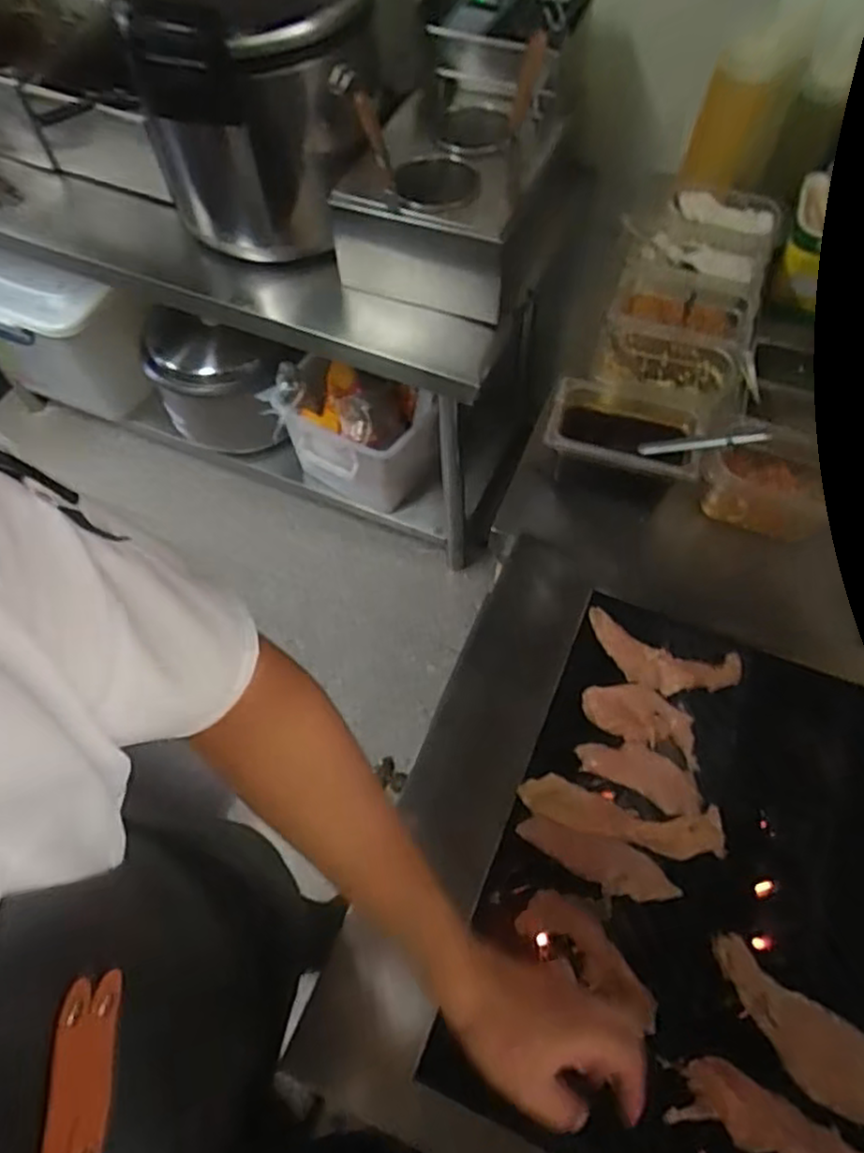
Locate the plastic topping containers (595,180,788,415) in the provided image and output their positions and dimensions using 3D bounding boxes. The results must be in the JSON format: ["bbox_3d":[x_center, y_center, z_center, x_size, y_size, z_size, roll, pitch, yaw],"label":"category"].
[{"bbox_3d":[0.332,-0.368,0.891,0.181,0.070,0.416,18,64,10],"label":"plastic topping containers"}]

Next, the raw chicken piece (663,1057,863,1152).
[{"bbox_3d":[0.258,0.412,0.521,0.142,0.010,0.048,14,63,8],"label":"raw chicken piece"}]

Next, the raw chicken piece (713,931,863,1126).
[{"bbox_3d":[0.298,0.368,0.547,0.164,0.011,0.060,35,68,17],"label":"raw chicken piece"}]

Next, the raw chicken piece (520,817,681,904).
[{"bbox_3d":[0.147,0.251,0.611,0.140,0.010,0.040,24,65,13],"label":"raw chicken piece"}]

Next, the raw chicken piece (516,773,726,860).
[{"bbox_3d":[0.172,0.221,0.629,0.180,0.015,0.047,10,62,6],"label":"raw chicken piece"}]

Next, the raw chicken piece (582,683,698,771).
[{"bbox_3d":[0.210,0.138,0.675,0.118,0.010,0.059,24,65,13],"label":"raw chicken piece"}]

